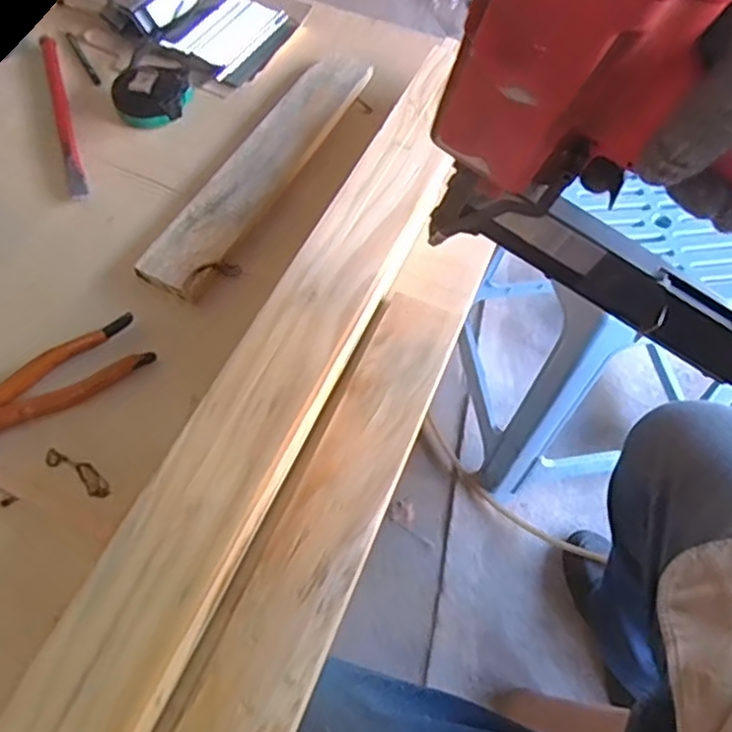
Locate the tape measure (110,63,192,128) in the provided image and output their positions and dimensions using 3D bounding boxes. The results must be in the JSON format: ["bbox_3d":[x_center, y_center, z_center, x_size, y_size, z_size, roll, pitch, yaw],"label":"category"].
[{"bbox_3d":[-0.215,-0.276,0.658,0.078,0.034,0.060,-13,60,-10],"label":"tape measure"}]

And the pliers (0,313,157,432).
[{"bbox_3d":[-0.260,0.027,0.492,0.197,0.016,0.047,-33,65,-20],"label":"pliers"}]

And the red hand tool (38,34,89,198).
[{"bbox_3d":[-0.304,-0.255,0.653,0.016,0.012,0.239,-17,61,-12],"label":"red hand tool"}]

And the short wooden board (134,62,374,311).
[{"bbox_3d":[-0.096,-0.194,0.626,0.061,0.026,0.332,24,61,12],"label":"short wooden board"}]

